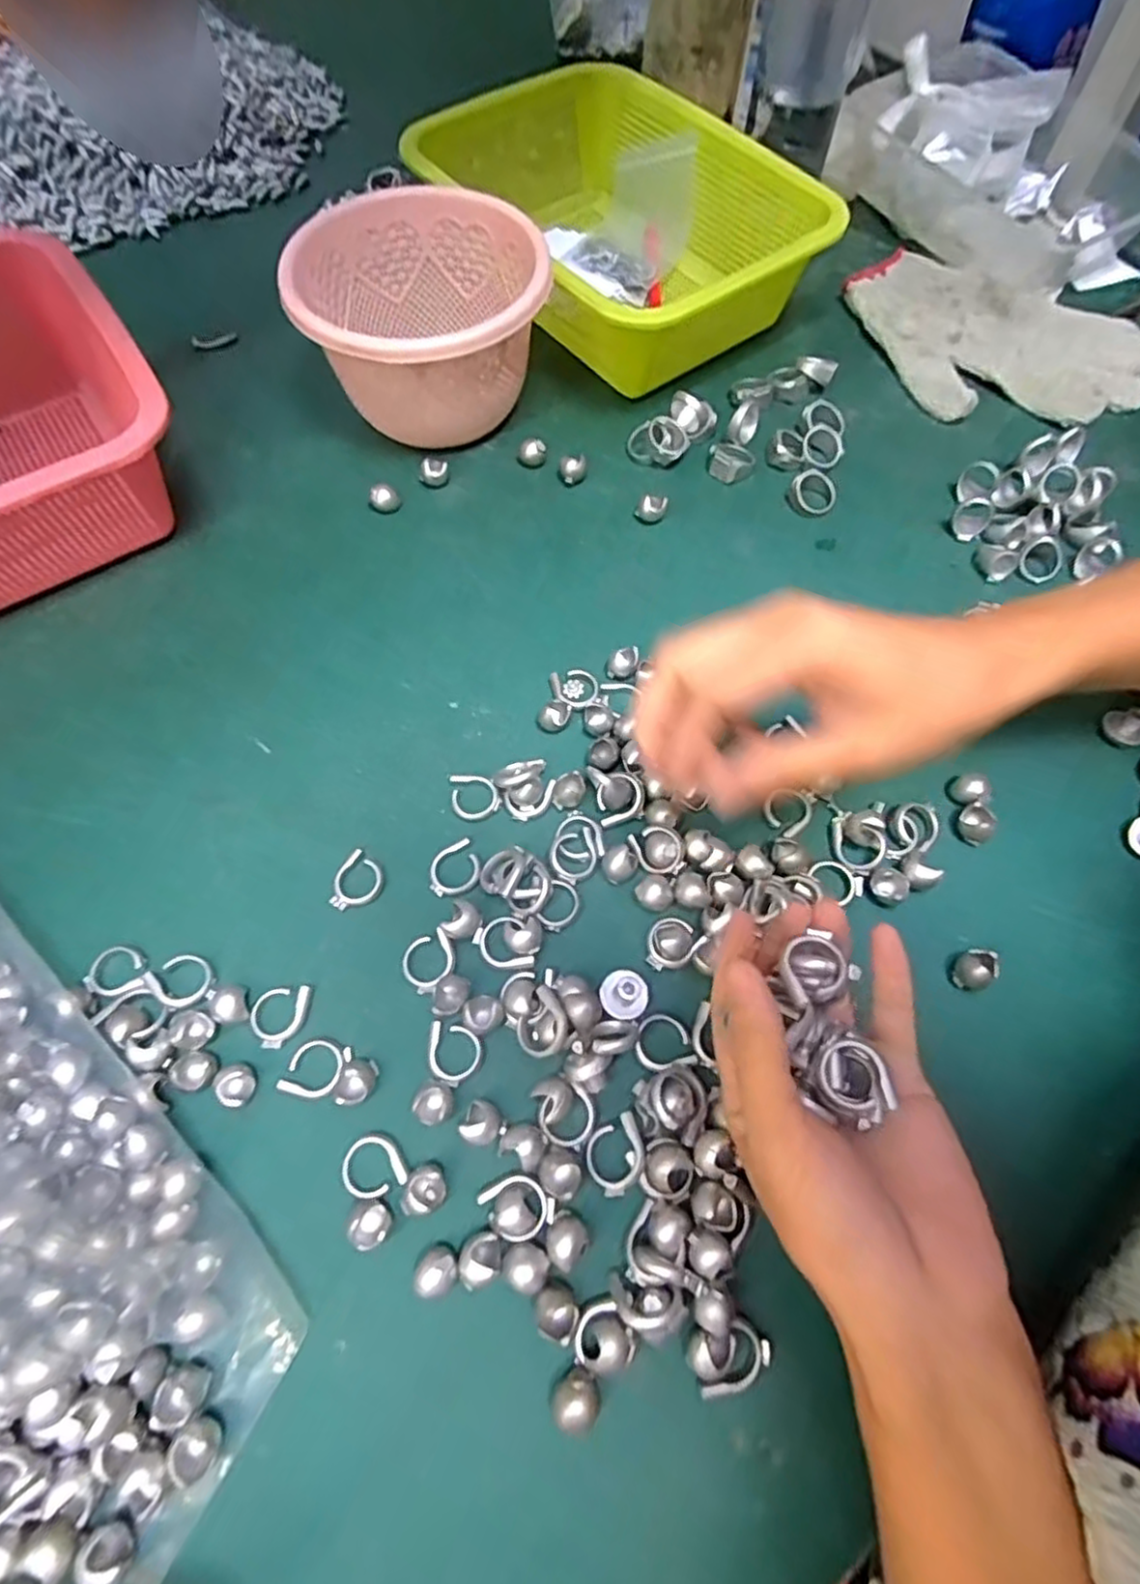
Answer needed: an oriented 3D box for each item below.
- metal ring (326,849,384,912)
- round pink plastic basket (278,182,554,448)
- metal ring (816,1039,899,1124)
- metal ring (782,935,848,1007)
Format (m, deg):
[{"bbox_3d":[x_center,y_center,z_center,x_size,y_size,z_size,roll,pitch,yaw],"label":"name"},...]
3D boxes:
[{"bbox_3d":[-0.099,0.042,0.324,0.023,0.004,0.027,32,69,14],"label":"metal ring"},{"bbox_3d":[-0.088,-0.278,0.426,0.141,0.087,0.139,0,65,0],"label":"round pink plastic basket"},{"bbox_3d":[0.096,0.096,0.234,0.021,0.005,0.024,-40,71,-17],"label":"metal ring"},{"bbox_3d":[0.088,0.063,0.249,0.022,0.007,0.023,0,65,0],"label":"metal ring"}]

